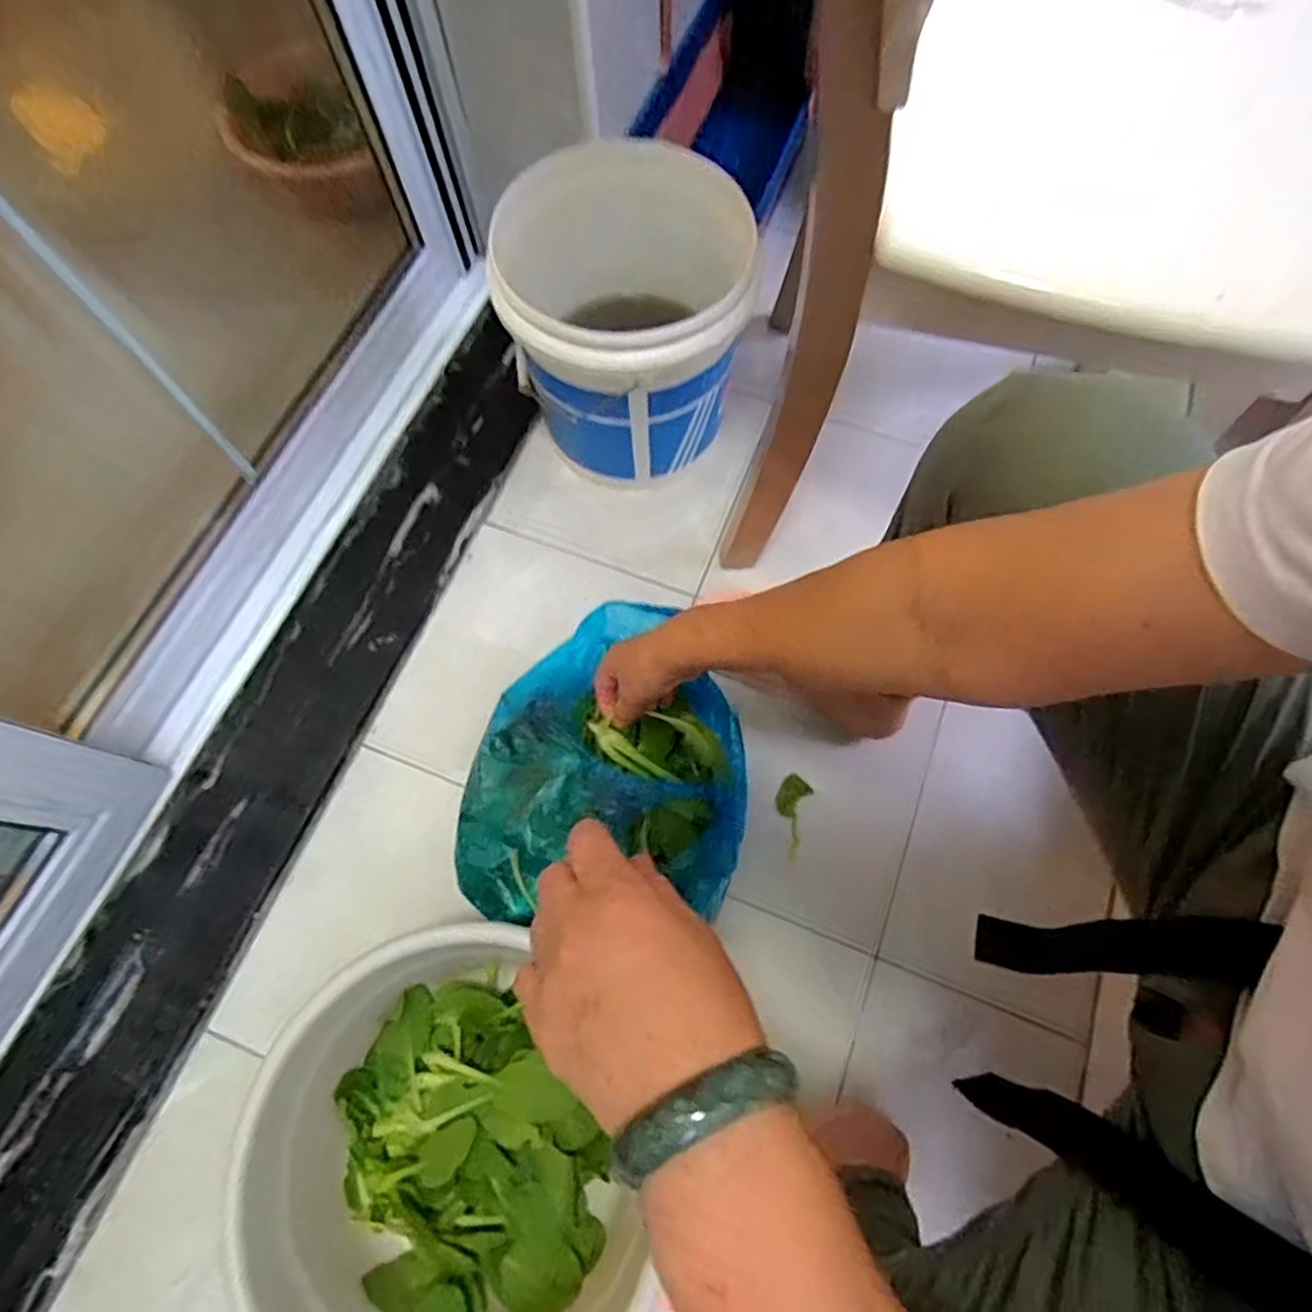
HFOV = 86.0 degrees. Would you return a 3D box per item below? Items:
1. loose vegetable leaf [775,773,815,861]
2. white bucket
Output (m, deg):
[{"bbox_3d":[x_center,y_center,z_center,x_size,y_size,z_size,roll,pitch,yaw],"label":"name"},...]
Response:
[{"bbox_3d":[0.137,0.163,0.721,0.035,0.008,0.080,19,72,5],"label":"loose vegetable leaf"},{"bbox_3d":[-0.033,-0.380,0.792,0.264,0.264,0.311,-8,72,-4],"label":"white bucket"}]

